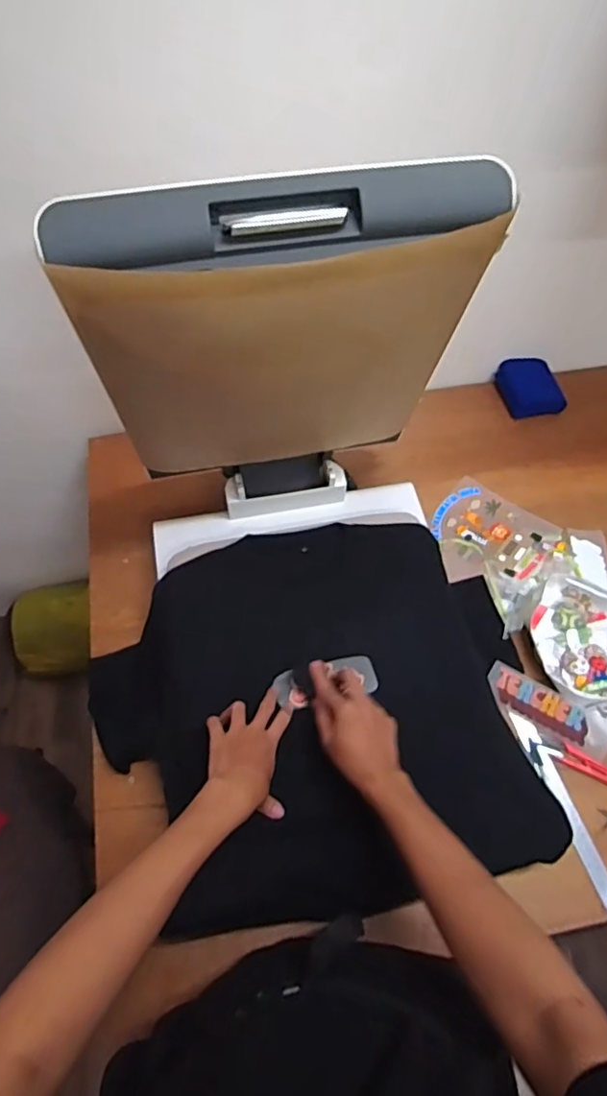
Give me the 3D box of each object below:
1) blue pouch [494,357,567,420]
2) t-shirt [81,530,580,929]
[{"bbox_3d":[0.446,-0.315,1.120,0.114,0.055,0.117,-14,64,-9],"label":"blue pouch"},{"bbox_3d":[0.018,0.191,0.778,0.601,0.112,0.443,-5,63,-5],"label":"t-shirt"}]

